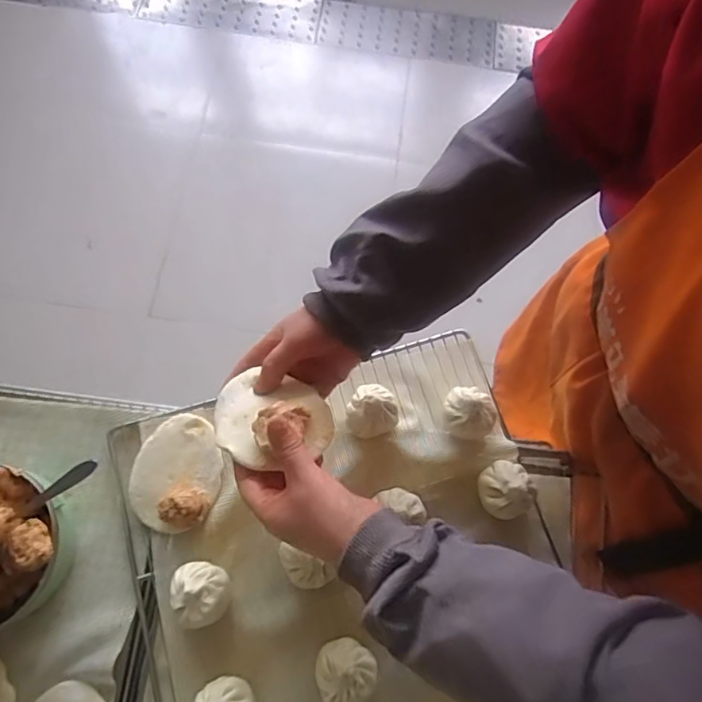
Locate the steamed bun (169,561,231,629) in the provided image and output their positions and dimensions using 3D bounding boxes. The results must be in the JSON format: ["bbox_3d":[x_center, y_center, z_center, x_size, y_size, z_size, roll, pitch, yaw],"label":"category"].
[{"bbox_3d":[-0.136,0.218,0.487,0.048,0.038,0.053,-3,72,-4],"label":"steamed bun"}]

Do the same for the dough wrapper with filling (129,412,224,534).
[{"bbox_3d":[-0.170,0.117,0.528,0.083,0.029,0.112,15,71,2],"label":"dough wrapper with filling"}]

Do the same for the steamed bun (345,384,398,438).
[{"bbox_3d":[0.019,0.059,0.543,0.049,0.036,0.048,1,71,-3],"label":"steamed bun"}]

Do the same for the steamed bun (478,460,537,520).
[{"bbox_3d":[0.151,0.135,0.529,0.049,0.035,0.052,1,71,-3],"label":"steamed bun"}]

